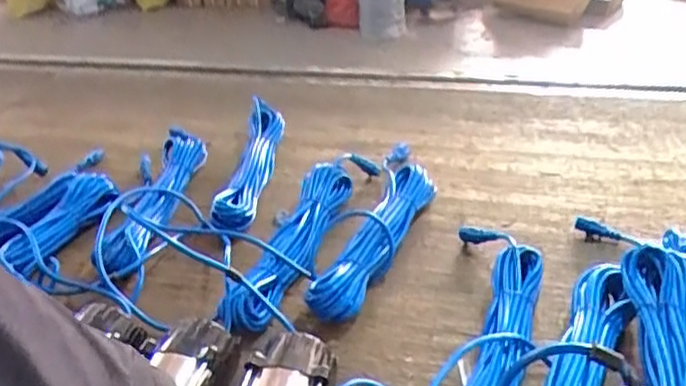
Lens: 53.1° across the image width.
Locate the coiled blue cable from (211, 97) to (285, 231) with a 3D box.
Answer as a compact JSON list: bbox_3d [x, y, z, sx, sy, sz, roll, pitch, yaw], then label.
[{"bbox_3d":[-0.156,-0.052,1.191,0.068,0.053,0.394,-1,33,6],"label":"coiled blue cable"}]

